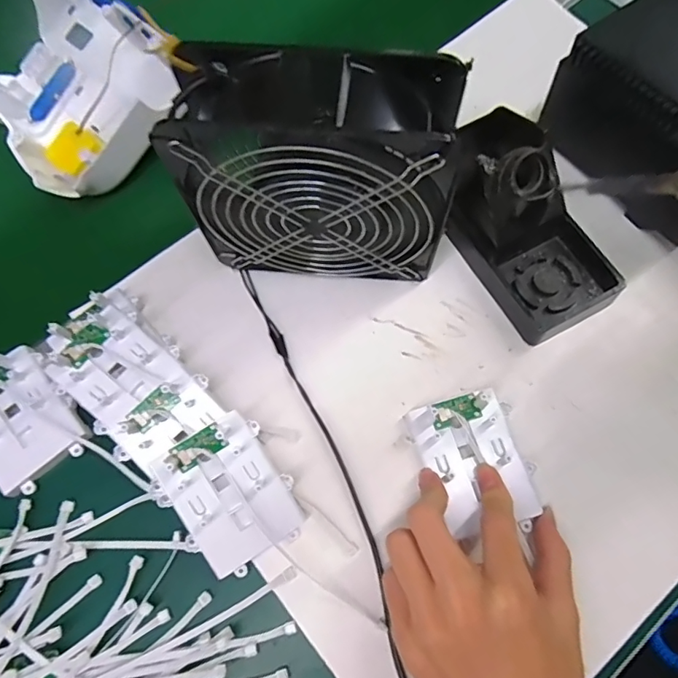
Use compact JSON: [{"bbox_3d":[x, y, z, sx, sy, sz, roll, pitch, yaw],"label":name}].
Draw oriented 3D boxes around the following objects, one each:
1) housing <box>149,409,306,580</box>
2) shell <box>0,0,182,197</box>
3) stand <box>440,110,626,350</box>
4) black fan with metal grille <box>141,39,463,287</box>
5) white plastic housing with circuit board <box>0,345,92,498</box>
[{"bbox_3d":[-0.065,0.092,0.301,0.065,0.016,0.082,-33,95,-9],"label":"housing"},{"bbox_3d":[-0.212,-0.204,0.395,0.136,0.061,0.182,-42,74,-12],"label":"shell"},{"bbox_3d":[0.129,-0.073,0.332,0.074,0.074,0.127,-29,71,-8],"label":"stand"},{"bbox_3d":[-0.012,-0.091,0.303,0.145,0.153,0.062,3,70,3],"label":"black fan with metal grille"},{"bbox_3d":[-0.210,0.052,0.325,0.065,0.024,0.080,-40,73,-11],"label":"white plastic housing with circuit board"}]

